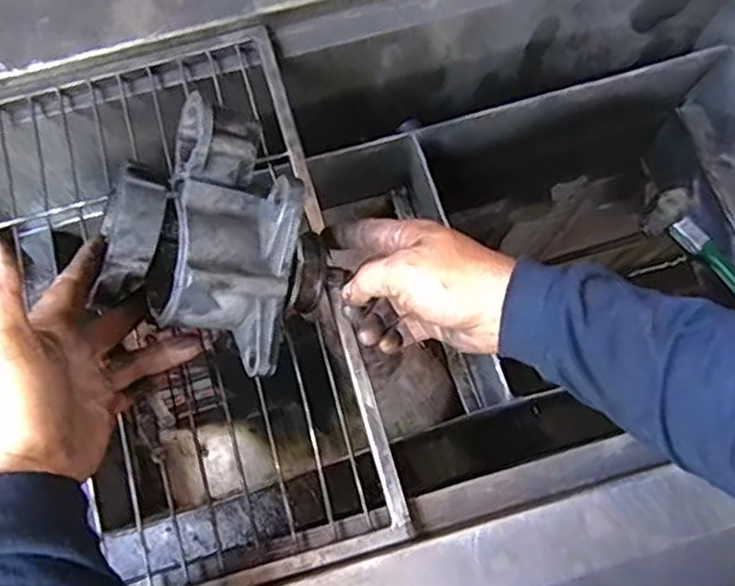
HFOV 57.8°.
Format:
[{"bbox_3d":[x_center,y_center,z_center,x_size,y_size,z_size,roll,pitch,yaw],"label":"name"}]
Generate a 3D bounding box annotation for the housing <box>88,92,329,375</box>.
[{"bbox_3d":[-0.095,-0.039,0.434,0.134,0.093,0.134,28,78,7],"label":"housing"}]

